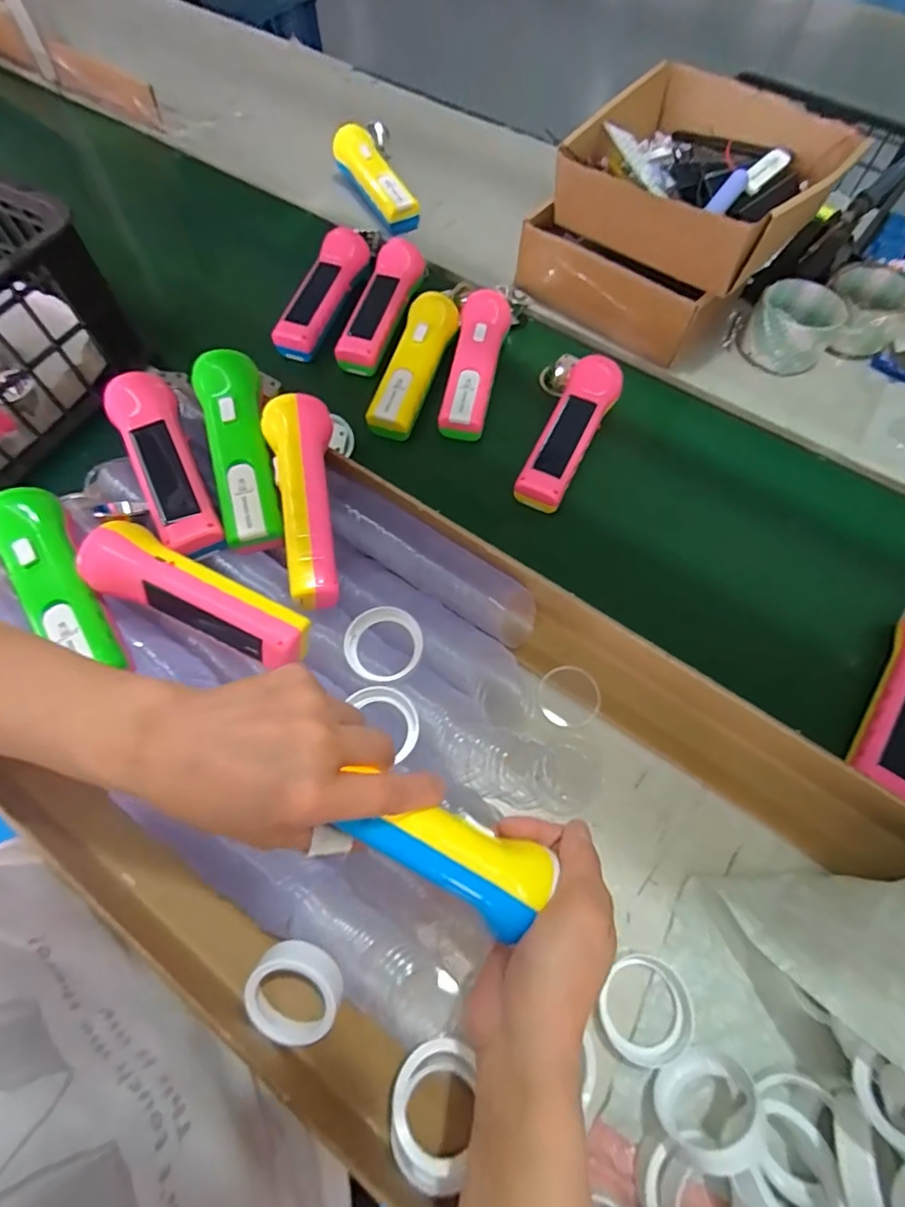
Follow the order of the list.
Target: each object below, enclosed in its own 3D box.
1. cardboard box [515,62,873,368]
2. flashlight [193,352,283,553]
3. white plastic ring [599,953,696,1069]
[{"bbox_3d":[0.238,-0.404,0.561,0.233,0.135,0.233,41,71,16],"label":"cardboard box"},{"bbox_3d":[-0.162,-0.118,0.409,0.046,0.029,0.153,-13,80,-7],"label":"flashlight"},{"bbox_3d":[0.116,0.241,0.318,0.055,0.010,0.051,0,65,-1],"label":"white plastic ring"}]

